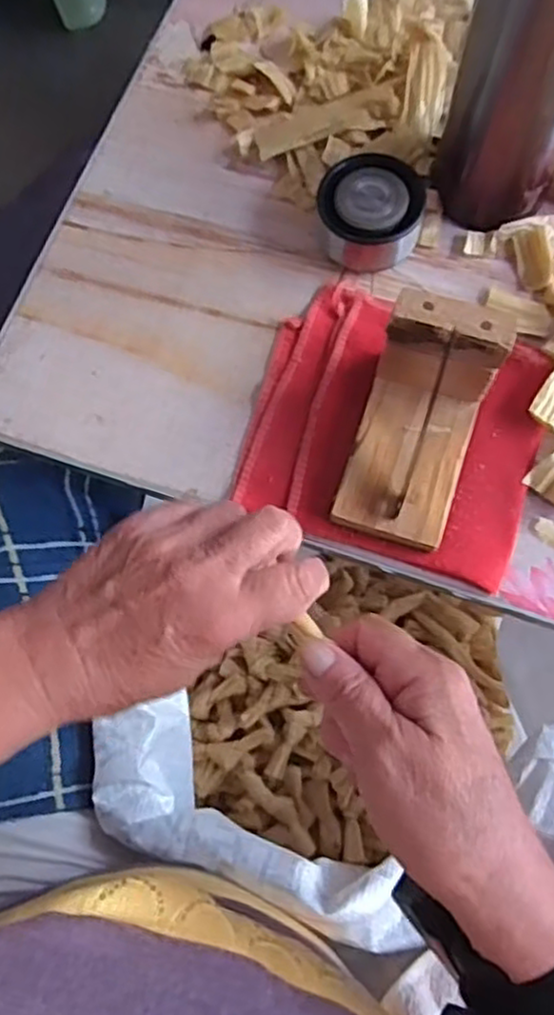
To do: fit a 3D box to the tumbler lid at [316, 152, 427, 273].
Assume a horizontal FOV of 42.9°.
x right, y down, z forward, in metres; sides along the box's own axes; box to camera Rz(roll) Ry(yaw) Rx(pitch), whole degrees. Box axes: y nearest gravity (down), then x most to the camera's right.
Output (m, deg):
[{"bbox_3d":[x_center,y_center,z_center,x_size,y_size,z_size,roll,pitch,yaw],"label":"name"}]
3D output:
[{"bbox_3d":[0.057,-0.178,0.434,0.061,0.040,0.063,-6,72,-1],"label":"tumbler lid"}]

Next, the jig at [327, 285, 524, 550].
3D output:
[{"bbox_3d":[0.074,-0.041,0.370,0.060,0.081,0.105,18,73,7],"label":"jig"}]

